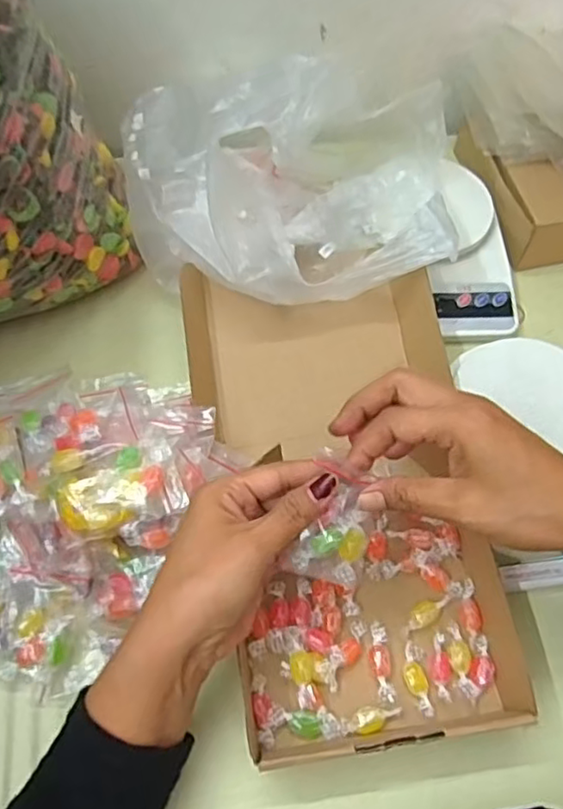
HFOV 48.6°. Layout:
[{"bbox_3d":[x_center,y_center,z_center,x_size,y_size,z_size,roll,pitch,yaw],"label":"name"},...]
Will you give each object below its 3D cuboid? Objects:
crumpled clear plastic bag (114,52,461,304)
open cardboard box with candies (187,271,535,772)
[{"bbox_3d":[0.008,-0.173,0.482,0.248,0.173,0.176,-3,63,-2],"label":"crumpled clear plastic bag"},{"bbox_3d":[0.042,0.047,0.442,0.180,0.058,0.344,-9,63,-5],"label":"open cardboard box with candies"}]

